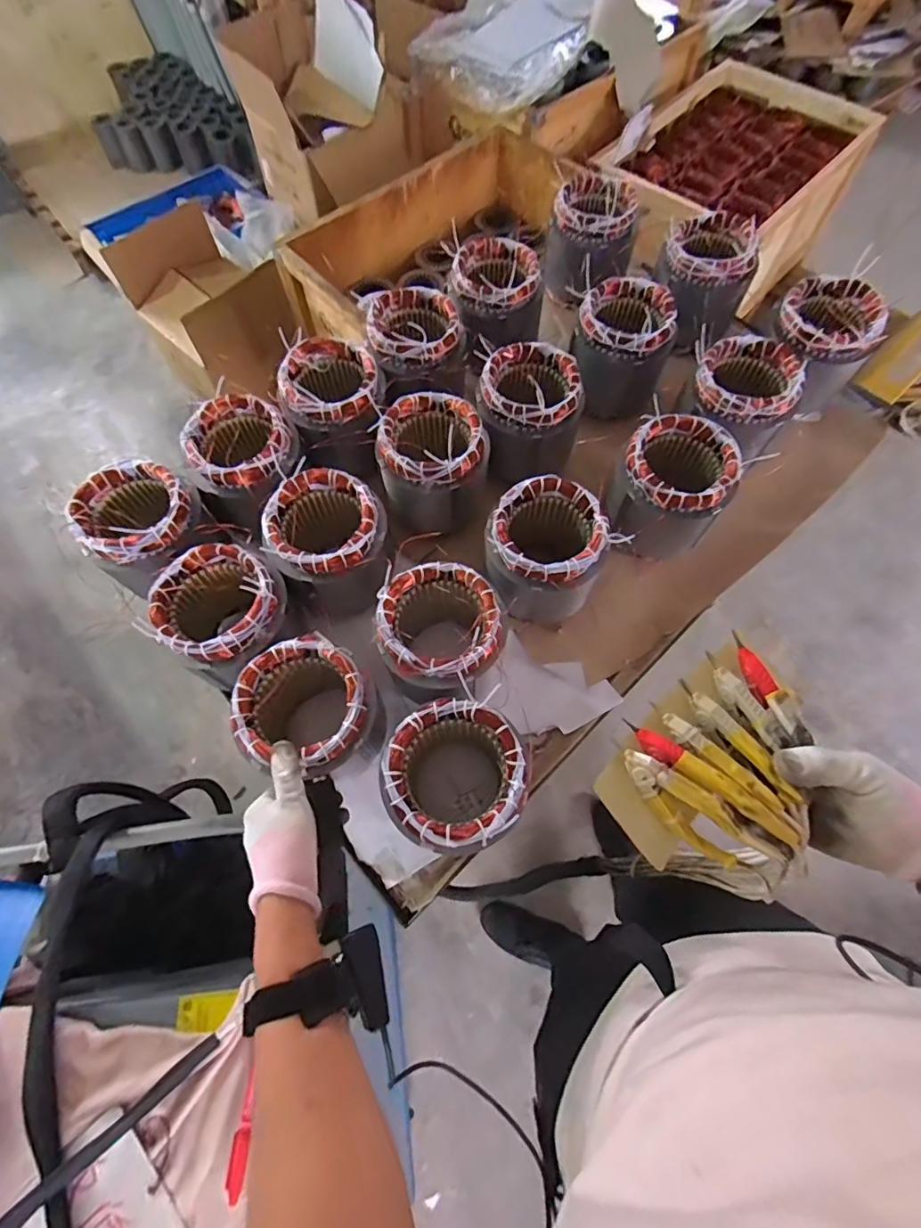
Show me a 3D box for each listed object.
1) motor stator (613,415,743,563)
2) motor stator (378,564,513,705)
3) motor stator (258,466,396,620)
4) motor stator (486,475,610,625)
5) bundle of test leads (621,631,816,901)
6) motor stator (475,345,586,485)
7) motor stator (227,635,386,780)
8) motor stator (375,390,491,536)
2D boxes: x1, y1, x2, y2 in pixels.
[{"bbox_3d":[0.287,-0.177,0.711,0.146,0.135,0.153,24,69,7],"label":"motor stator"},{"bbox_3d":[-0.025,0.033,0.644,0.140,0.162,0.140,1,68,-2],"label":"motor stator"},{"bbox_3d":[-0.168,-0.089,0.686,0.147,0.141,0.148,1,68,-2],"label":"motor stator"},{"bbox_3d":[0.108,-0.076,0.690,0.135,0.156,0.145,1,68,-2],"label":"motor stator"},{"bbox_3d":[0.197,0.108,0.359,0.129,0.034,0.134,-35,74,-15],"label":"bundle of test leads"},{"bbox_3d":[0.103,-0.308,0.761,0.153,0.139,0.149,15,68,3],"label":"motor stator"},{"bbox_3d":[-0.172,0.118,0.605,0.136,0.143,0.142,1,68,-2],"label":"motor stator"},{"bbox_3d":[-0.038,-0.213,0.726,0.146,0.120,0.158,1,68,-2],"label":"motor stator"}]

